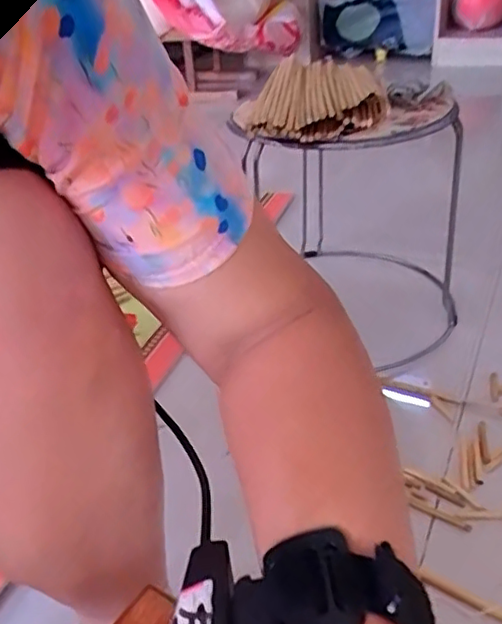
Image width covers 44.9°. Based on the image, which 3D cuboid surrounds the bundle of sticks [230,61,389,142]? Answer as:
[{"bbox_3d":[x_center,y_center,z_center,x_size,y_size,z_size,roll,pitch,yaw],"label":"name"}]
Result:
[{"bbox_3d":[0.087,-0.264,0.749,0.155,0.033,0.274,4,35,14],"label":"bundle of sticks"}]

